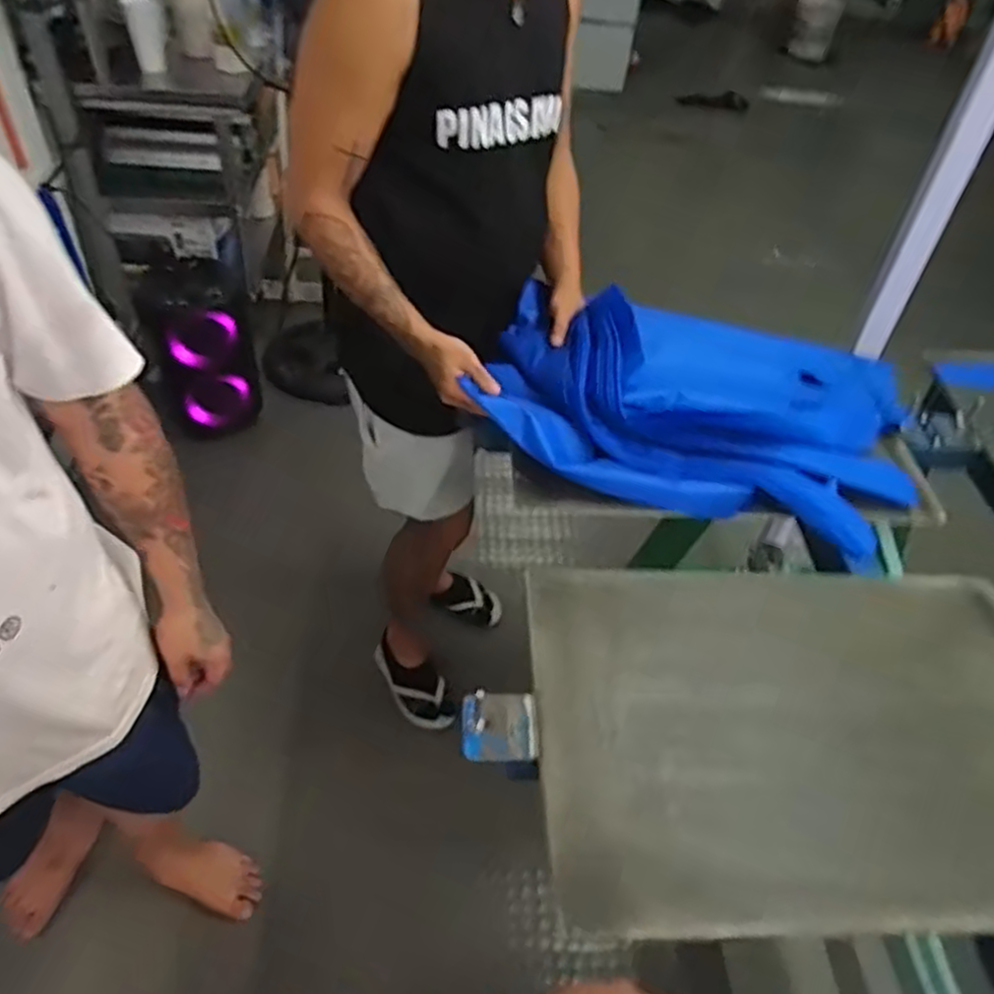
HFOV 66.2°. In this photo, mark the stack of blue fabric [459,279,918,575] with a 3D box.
[{"bbox_3d":[0.290,-0.156,1.079,0.585,0.117,0.397,17,49,8],"label":"stack of blue fabric"}]

